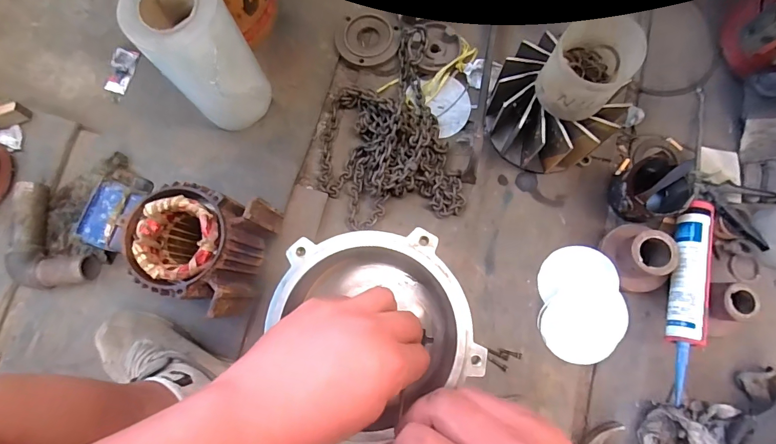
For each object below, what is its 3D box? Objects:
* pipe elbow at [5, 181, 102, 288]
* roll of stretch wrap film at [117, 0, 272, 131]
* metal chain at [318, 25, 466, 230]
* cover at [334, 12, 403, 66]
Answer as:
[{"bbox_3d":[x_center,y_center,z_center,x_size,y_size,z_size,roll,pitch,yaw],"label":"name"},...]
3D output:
[{"bbox_3d":[-0.607,0.041,0.702,0.124,0.058,0.209,-41,82,-8],"label":"pipe elbow"},{"bbox_3d":[-0.292,-0.260,0.672,0.134,0.265,0.161,-40,81,-7],"label":"roll of stretch wrap film"},{"bbox_3d":[-0.015,-0.166,0.738,0.256,0.060,0.356,-14,79,-3],"label":"metal chain"},{"bbox_3d":[-0.044,-0.370,0.798,0.133,0.017,0.109,40,81,7],"label":"cover"}]

